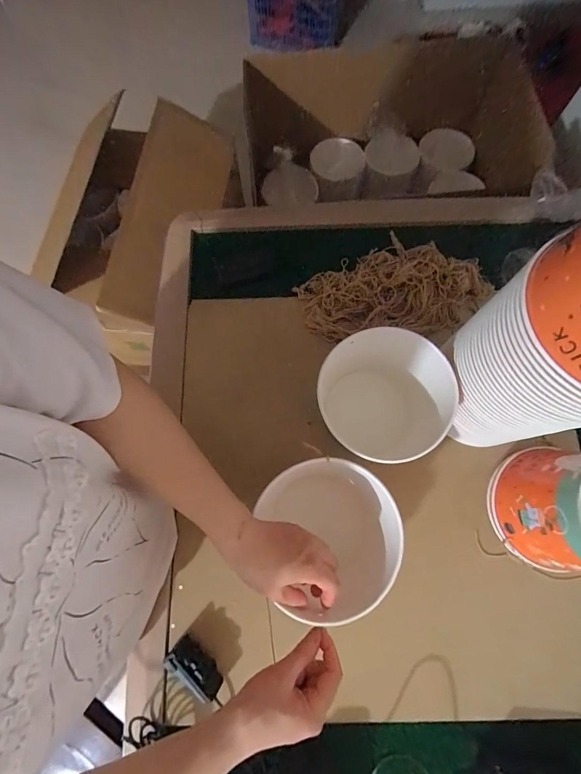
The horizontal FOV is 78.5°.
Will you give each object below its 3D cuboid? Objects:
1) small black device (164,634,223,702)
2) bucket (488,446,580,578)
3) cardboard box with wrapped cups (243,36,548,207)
[{"bbox_3d":[-0.118,0.353,0.448,0.075,0.039,0.026,32,77,9],"label":"small black device"},{"bbox_3d":[0.352,0.157,0.433,0.143,0.142,0.143,0,74,1],"label":"bucket"},{"bbox_3d":[0.272,-0.746,1.025,0.795,0.271,0.362,-11,75,-2],"label":"cardboard box with wrapped cups"}]

